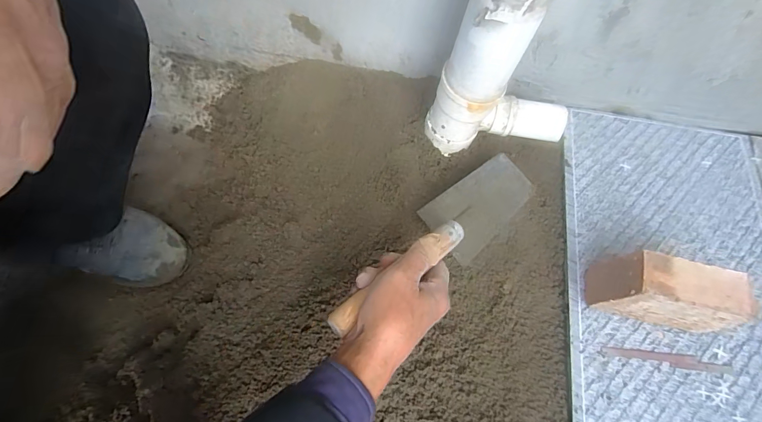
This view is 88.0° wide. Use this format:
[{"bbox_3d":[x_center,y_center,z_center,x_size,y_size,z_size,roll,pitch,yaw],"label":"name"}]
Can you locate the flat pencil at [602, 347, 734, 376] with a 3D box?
[{"bbox_3d":[0.349,0.181,0.479,0.157,0.004,0.016,7,67,1],"label":"flat pencil"}]

